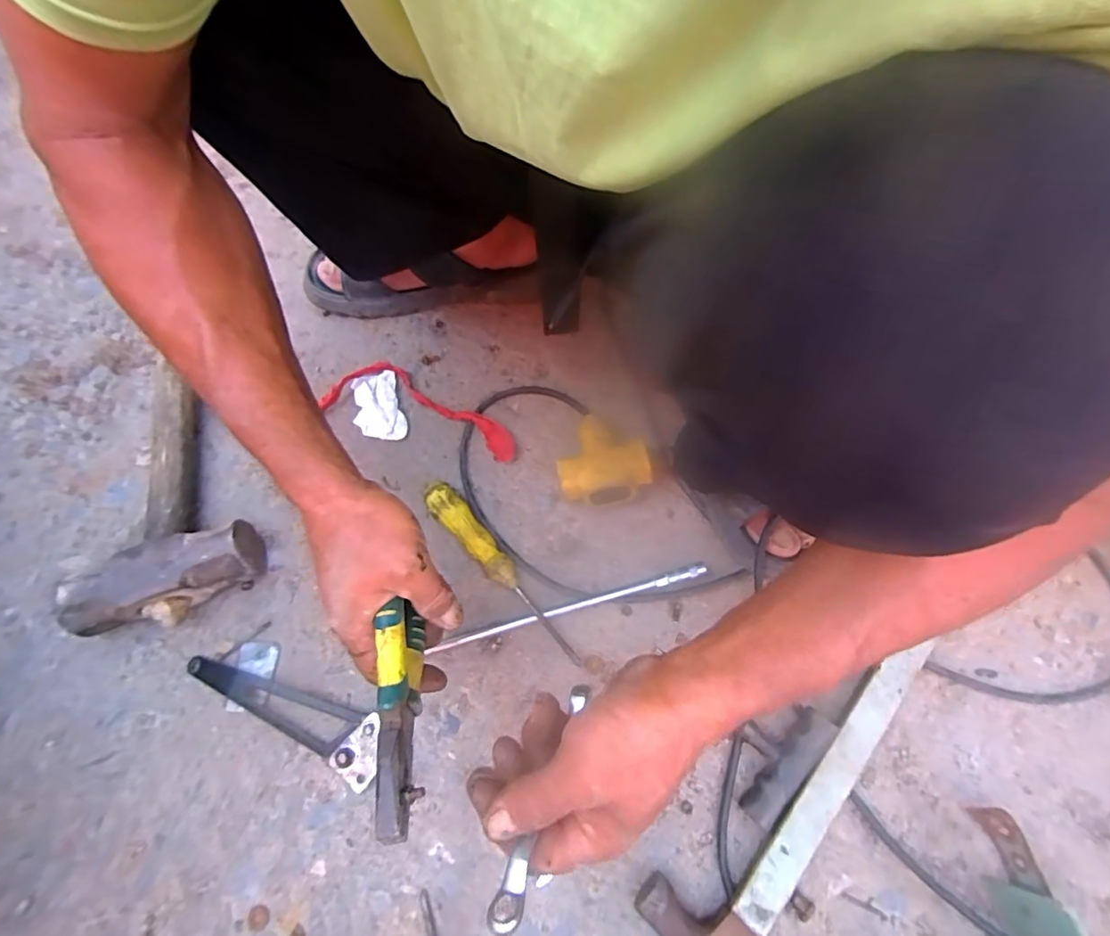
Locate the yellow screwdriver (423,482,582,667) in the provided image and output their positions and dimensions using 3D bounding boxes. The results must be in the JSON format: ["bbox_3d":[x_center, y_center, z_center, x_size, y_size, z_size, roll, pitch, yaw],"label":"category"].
[{"bbox_3d":[-0.045,0.088,0.472,0.029,0.030,0.197,-42,73,-16],"label":"yellow screwdriver"}]

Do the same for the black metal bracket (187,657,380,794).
[{"bbox_3d":[-0.218,0.191,0.438,0.180,0.013,0.049,28,69,11],"label":"black metal bracket"}]

